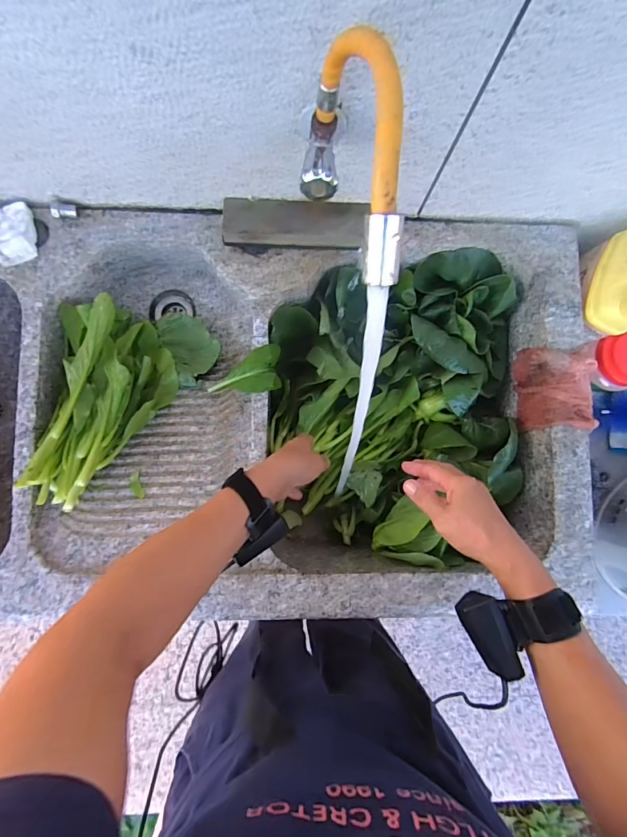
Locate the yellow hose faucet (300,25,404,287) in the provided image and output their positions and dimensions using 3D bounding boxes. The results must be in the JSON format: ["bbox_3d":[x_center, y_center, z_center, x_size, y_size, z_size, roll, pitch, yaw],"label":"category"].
[{"bbox_3d":[0.022,-0.212,0.311,0.044,0.125,0.238,-13,49,-4],"label":"yellow hose faucet"}]

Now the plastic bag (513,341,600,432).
[{"bbox_3d":[0.340,-0.041,0.579,0.077,0.077,0.112,-3,85,-3],"label":"plastic bag"}]

